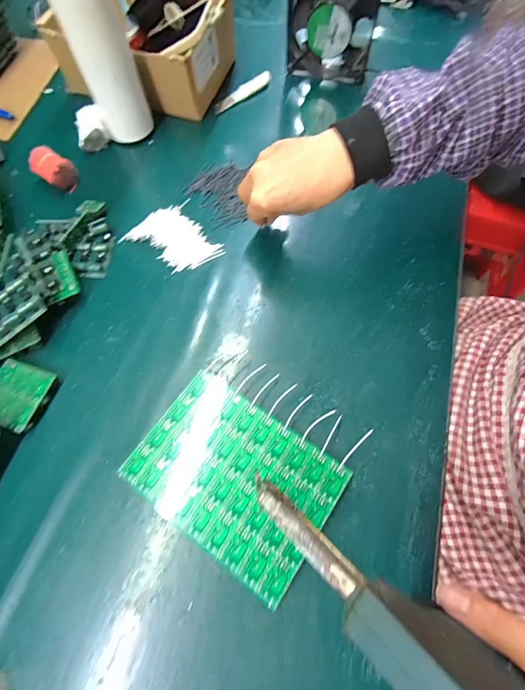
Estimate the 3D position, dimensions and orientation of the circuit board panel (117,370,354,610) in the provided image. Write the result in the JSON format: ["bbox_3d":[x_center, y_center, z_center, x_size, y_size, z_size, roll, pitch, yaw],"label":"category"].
[{"bbox_3d":[-0.025,0.111,0.298,0.166,0.004,0.118,33,71,16],"label":"circuit board panel"}]

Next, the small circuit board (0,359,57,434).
[{"bbox_3d":[-0.240,0.049,0.333,0.058,0.013,0.059,17,68,8],"label":"small circuit board"}]

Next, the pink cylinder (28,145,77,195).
[{"bbox_3d":[-0.270,-0.228,0.445,0.059,0.036,0.035,29,70,12],"label":"pink cylinder"}]

